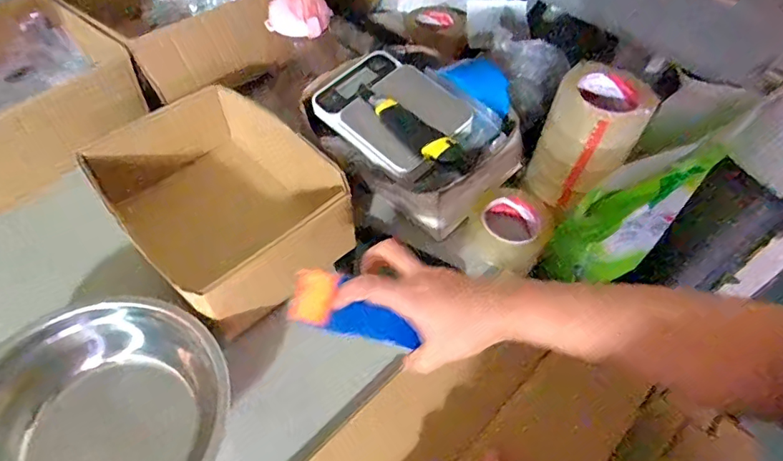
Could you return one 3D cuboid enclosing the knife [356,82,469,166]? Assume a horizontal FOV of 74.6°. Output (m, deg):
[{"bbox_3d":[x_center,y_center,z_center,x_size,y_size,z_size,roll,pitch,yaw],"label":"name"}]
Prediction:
[{"bbox_3d":[0.020,-0.148,0.689,0.041,0.025,0.189,-32,61,-26],"label":"knife"}]

